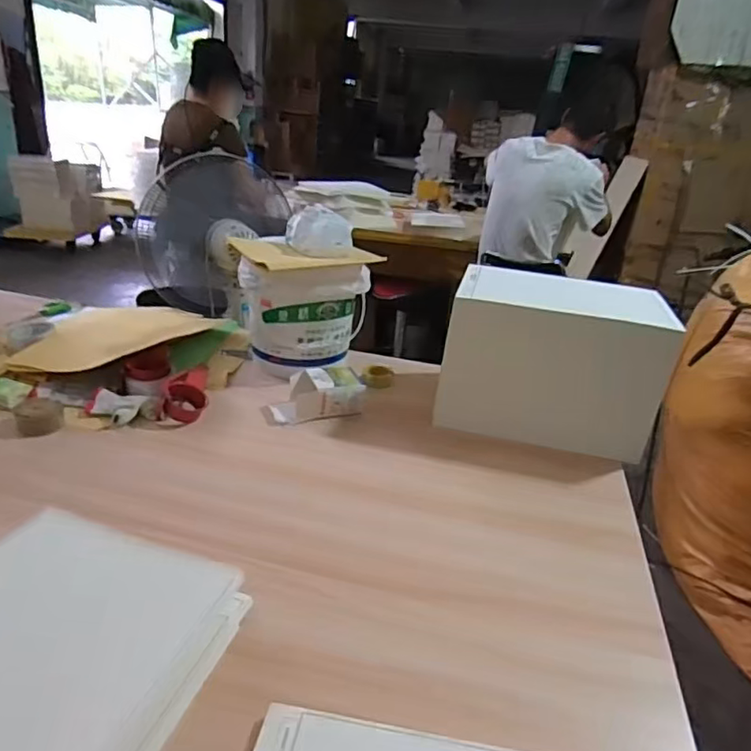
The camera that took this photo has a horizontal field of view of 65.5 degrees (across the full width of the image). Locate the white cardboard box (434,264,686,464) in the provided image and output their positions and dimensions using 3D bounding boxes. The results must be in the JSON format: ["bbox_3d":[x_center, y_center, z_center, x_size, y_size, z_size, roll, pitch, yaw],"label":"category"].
[{"bbox_3d":[0.319,-0.032,1.070,0.359,0.245,0.239,11,24,10],"label":"white cardboard box"}]

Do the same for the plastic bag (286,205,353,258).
[{"bbox_3d":[-0.108,-0.280,1.132,0.115,0.077,0.097,-3,25,-19],"label":"plastic bag"}]

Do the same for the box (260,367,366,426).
[{"bbox_3d":[-0.110,0.035,1.050,0.179,0.065,0.079,-3,26,-20],"label":"box"}]

